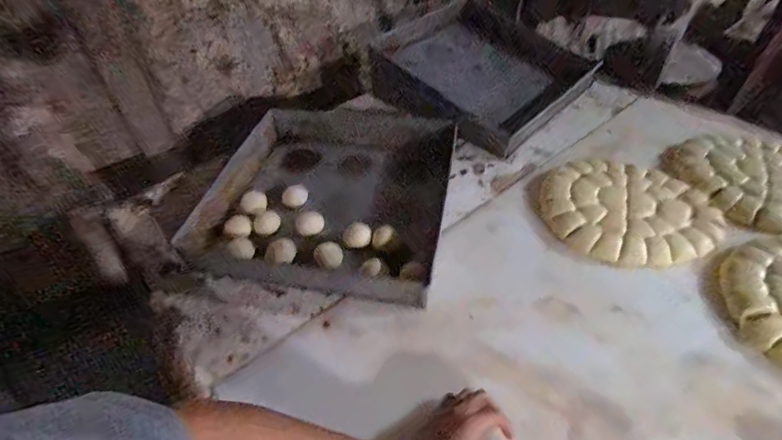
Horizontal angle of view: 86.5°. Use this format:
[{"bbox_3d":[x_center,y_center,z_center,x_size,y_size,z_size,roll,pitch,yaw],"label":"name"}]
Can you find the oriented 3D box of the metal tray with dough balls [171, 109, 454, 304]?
[{"bbox_3d":[-0.116,-0.030,0.778,0.422,0.099,0.369,7,46,11],"label":"metal tray with dough balls"}]

